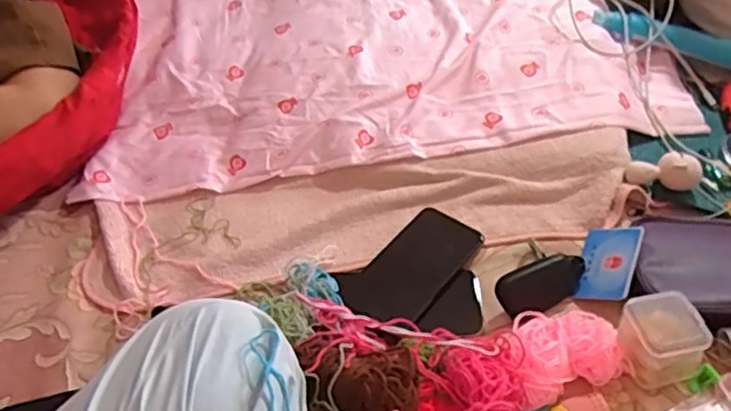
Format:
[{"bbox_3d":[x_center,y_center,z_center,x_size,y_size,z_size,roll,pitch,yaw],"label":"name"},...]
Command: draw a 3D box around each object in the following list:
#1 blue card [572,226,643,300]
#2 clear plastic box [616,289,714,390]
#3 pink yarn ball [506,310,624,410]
[{"bbox_3d":[0.231,0.054,0.626,0.054,0.006,0.085,-2,48,40],"label":"blue card"},{"bbox_3d":[0.247,0.112,0.549,0.055,0.051,0.061,-17,51,-13],"label":"clear plastic box"},{"bbox_3d":[0.163,0.123,0.559,0.106,0.043,0.077,-17,51,-12],"label":"pink yarn ball"}]

